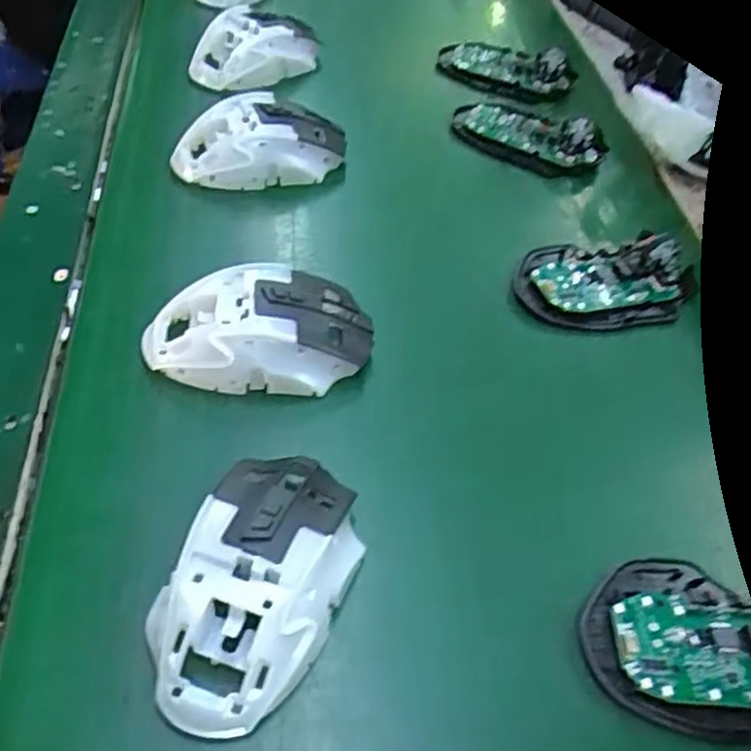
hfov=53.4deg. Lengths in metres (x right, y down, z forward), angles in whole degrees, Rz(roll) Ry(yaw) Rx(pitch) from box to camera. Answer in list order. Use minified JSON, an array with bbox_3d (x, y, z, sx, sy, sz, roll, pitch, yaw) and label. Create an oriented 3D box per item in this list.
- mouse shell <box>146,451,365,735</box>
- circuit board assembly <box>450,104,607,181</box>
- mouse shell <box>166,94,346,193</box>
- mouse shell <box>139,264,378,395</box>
[{"bbox_3d":[-0.046,0.080,0.298,0.069,0.035,0.114,16,49,5],"label":"mouse shell"},{"bbox_3d":[0.113,-0.179,0.561,0.111,0.021,0.055,24,51,16],"label":"circuit board assembly"},{"bbox_3d":[-0.077,-0.157,0.501,0.114,0.038,0.060,-10,52,-18],"label":"mouse shell"},{"bbox_3d":[-0.060,-0.022,0.385,0.115,0.037,0.064,-5,50,-14],"label":"mouse shell"}]

